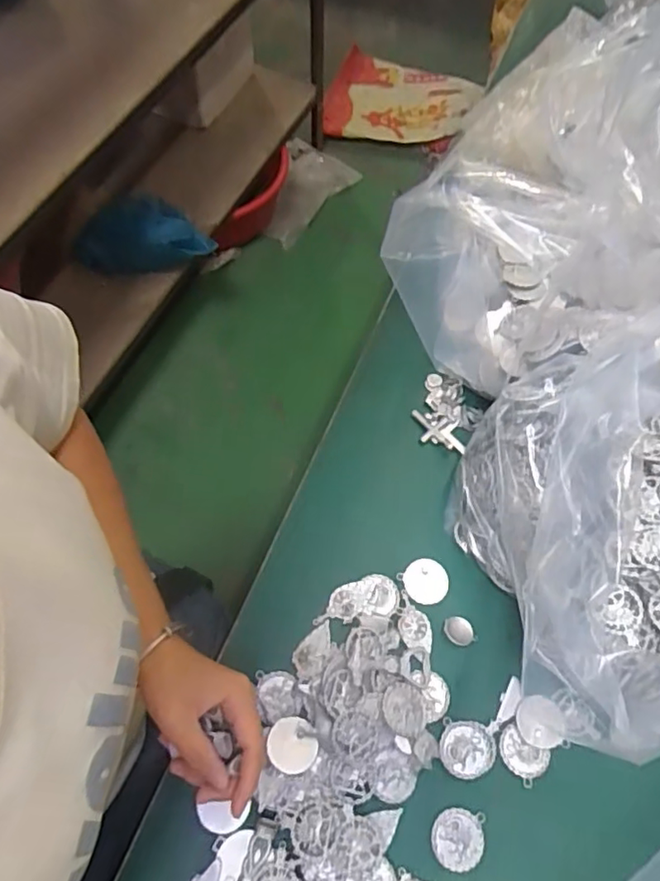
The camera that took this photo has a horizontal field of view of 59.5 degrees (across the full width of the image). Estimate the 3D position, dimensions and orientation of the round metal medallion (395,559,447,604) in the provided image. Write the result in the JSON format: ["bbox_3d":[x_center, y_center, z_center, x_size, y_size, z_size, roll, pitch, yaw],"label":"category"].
[{"bbox_3d":[0.082,0.120,0.494,0.038,0.004,0.038,1,64,-1],"label":"round metal medallion"}]

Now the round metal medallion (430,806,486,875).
[{"bbox_3d":[0.092,0.285,0.412,0.037,0.004,0.037,1,64,-1],"label":"round metal medallion"}]

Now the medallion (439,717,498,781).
[{"bbox_3d":[0.104,0.233,0.437,0.043,0.007,0.039,14,67,-3],"label":"medallion"}]

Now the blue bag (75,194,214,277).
[{"bbox_3d":[-0.404,-0.453,1.242,0.291,0.109,0.166,-5,64,-4],"label":"blue bag"}]

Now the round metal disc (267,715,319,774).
[{"bbox_3d":[-0.027,0.222,0.421,0.036,0.008,0.035,0,64,0],"label":"round metal disc"}]

